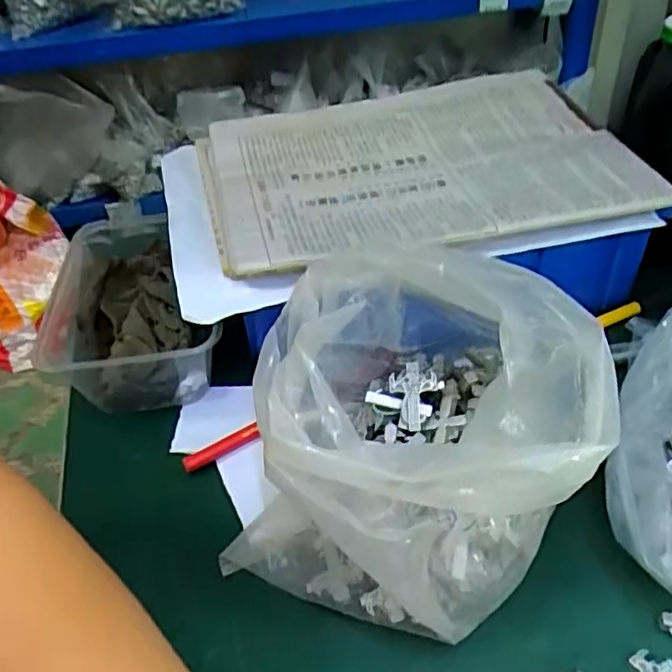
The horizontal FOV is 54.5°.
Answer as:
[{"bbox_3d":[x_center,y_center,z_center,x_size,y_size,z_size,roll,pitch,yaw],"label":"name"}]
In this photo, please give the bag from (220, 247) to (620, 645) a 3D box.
[{"bbox_3d":[0.039,0.040,0.311,0.150,0.143,0.140,13,43,20],"label":"bag"}]

